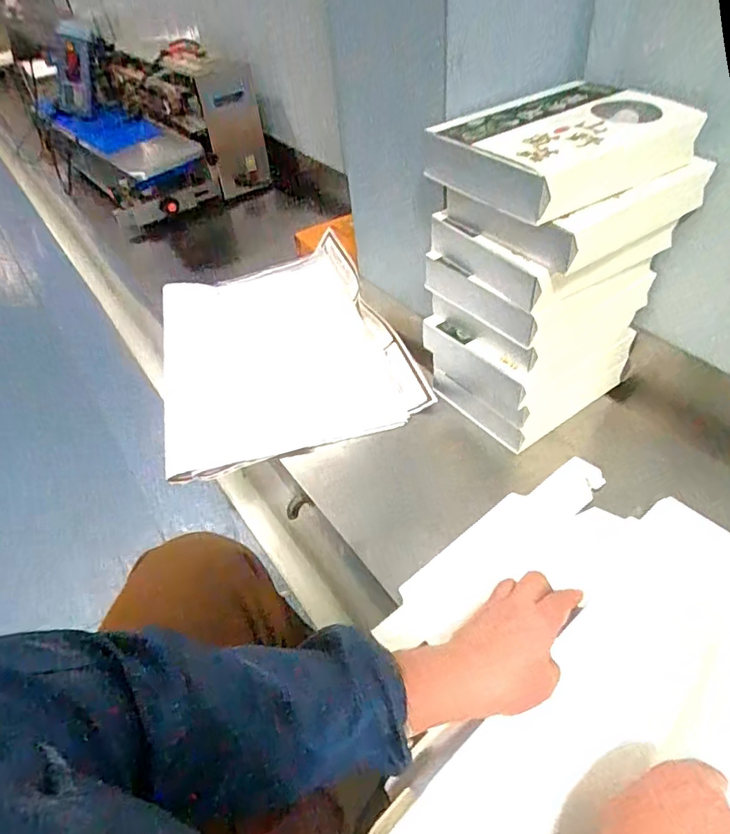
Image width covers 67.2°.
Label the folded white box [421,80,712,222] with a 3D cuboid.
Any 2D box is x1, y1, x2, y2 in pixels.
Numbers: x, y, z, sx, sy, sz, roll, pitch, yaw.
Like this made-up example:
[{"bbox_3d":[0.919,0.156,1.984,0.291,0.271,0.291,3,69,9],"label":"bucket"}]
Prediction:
[{"bbox_3d":[0.189,-0.270,0.535,0.212,0.044,0.158,-28,50,-19],"label":"folded white box"}]

